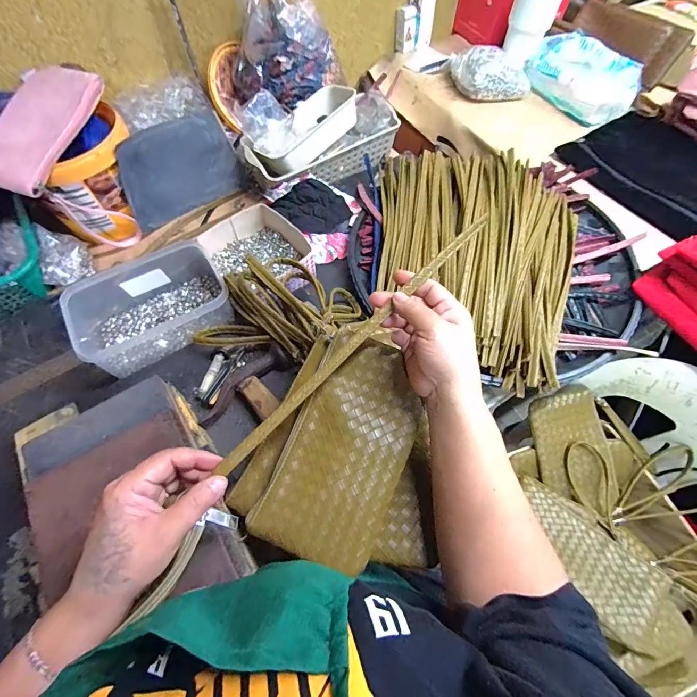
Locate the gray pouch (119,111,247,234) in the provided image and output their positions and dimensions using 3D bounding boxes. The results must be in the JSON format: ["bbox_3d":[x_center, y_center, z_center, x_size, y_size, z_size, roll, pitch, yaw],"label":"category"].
[{"bbox_3d":[-0.298,-0.320,0.645,0.215,0.145,0.036,-38,32,-24],"label":"gray pouch"}]

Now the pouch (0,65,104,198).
[{"bbox_3d":[-0.449,-0.316,0.517,0.120,0.022,0.205,16,75,8],"label":"pouch"}]

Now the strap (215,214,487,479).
[{"bbox_3d":[0.011,-0.010,0.315,0.309,0.017,0.014,-44,69,-9],"label":"strap"}]

